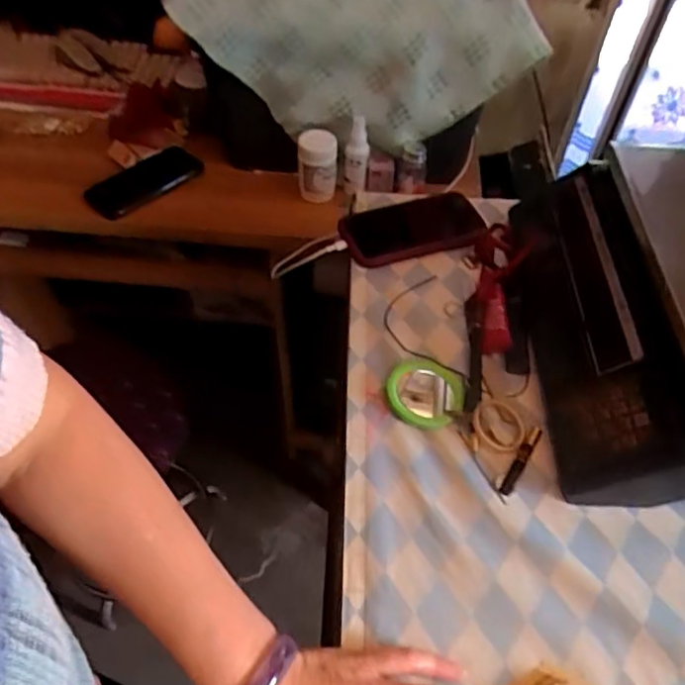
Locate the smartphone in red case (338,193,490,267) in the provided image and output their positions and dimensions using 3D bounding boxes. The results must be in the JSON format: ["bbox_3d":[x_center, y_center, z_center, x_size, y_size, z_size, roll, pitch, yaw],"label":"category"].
[{"bbox_3d":[0.079,-0.129,0.678,0.158,0.013,0.093,-9,52,-12],"label":"smartphone in red case"}]

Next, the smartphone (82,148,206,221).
[{"bbox_3d":[-0.295,-0.246,0.925,0.089,0.014,0.188,32,57,22],"label":"smartphone"}]

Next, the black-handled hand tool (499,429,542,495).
[{"bbox_3d":[0.146,0.096,0.496,0.010,0.010,0.064,28,54,17],"label":"black-handled hand tool"}]

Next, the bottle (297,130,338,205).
[{"bbox_3d":[-0.037,-0.256,0.887,0.057,0.083,0.057,1,51,-2],"label":"bottle"}]

